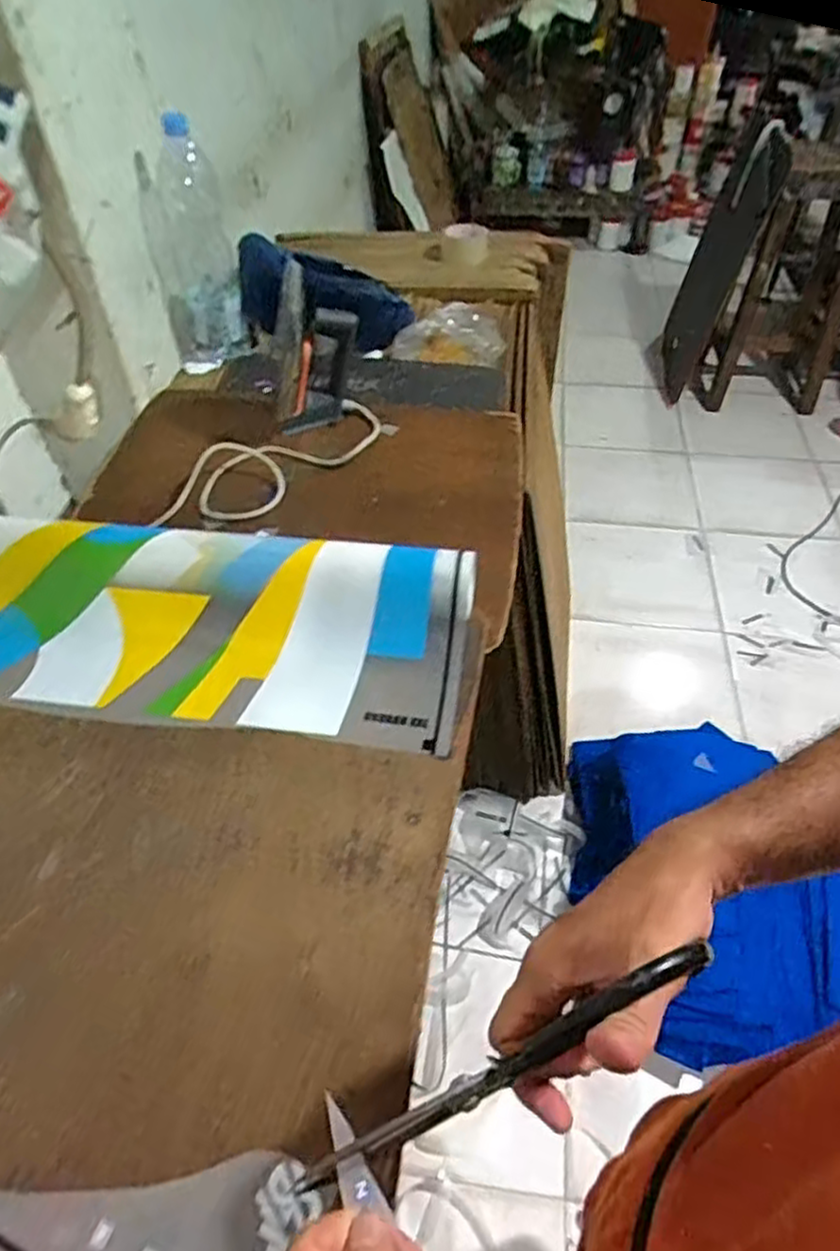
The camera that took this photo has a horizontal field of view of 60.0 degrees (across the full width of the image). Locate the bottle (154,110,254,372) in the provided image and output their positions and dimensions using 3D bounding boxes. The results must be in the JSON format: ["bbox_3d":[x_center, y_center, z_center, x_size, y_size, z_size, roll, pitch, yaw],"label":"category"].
[{"bbox_3d":[-0.343,-0.563,1.102,0.118,0.312,0.103,-13,48,-10],"label":"bottle"}]

